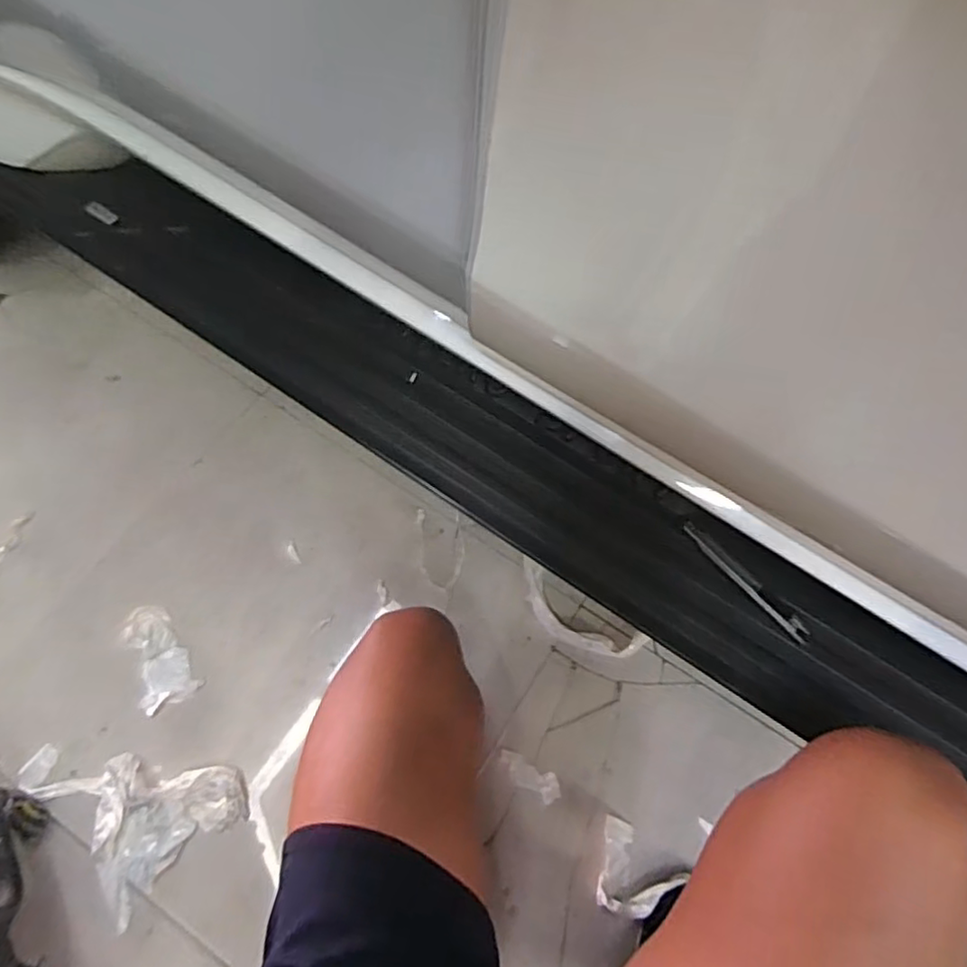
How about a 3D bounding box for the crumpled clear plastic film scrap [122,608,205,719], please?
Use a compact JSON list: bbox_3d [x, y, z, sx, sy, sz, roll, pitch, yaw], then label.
[{"bbox_3d":[-0.446,0.237,0.875,0.074,0.014,0.137,-30,72,-14],"label":"crumpled clear plastic film scrap"}]

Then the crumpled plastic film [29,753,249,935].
[{"bbox_3d":[-0.416,0.400,0.807,0.198,0.024,0.181,-34,73,-15],"label":"crumpled plastic film"}]

